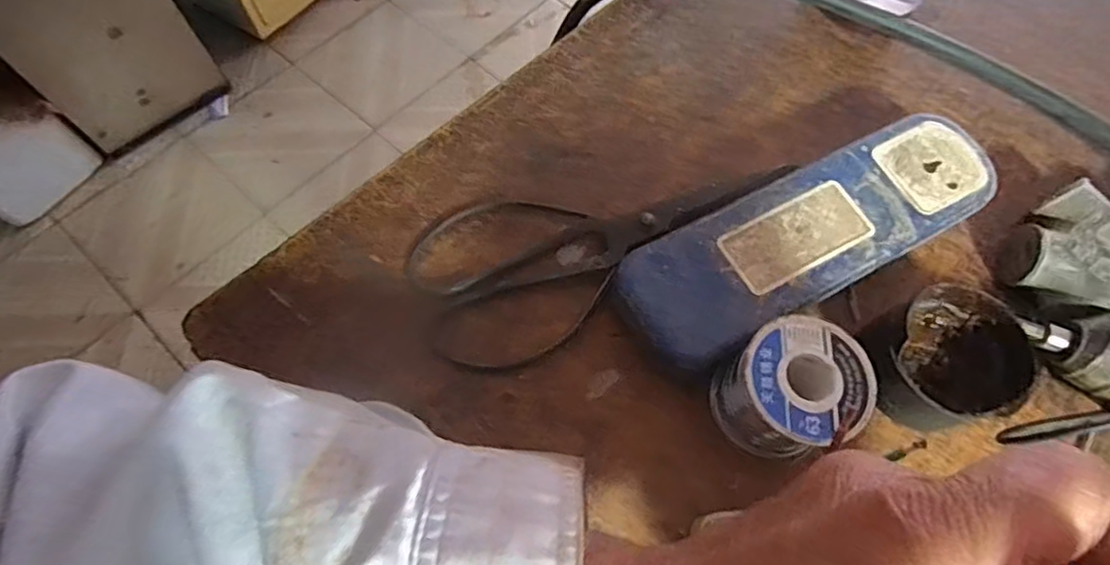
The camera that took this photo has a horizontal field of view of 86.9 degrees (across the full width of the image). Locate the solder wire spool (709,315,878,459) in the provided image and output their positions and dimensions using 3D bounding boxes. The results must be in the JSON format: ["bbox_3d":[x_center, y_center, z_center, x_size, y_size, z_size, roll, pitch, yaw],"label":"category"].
[{"bbox_3d":[0.099,0.048,0.254,0.054,0.048,0.052,0,65,-1],"label":"solder wire spool"}]

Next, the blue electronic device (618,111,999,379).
[{"bbox_3d":[0.124,-0.020,0.292,0.198,0.033,0.062,-27,69,-13],"label":"blue electronic device"}]

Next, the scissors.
[{"bbox_3d":[0.019,-0.030,0.301,0.191,0.016,0.087,-31,70,-14],"label":"scissors"}]

